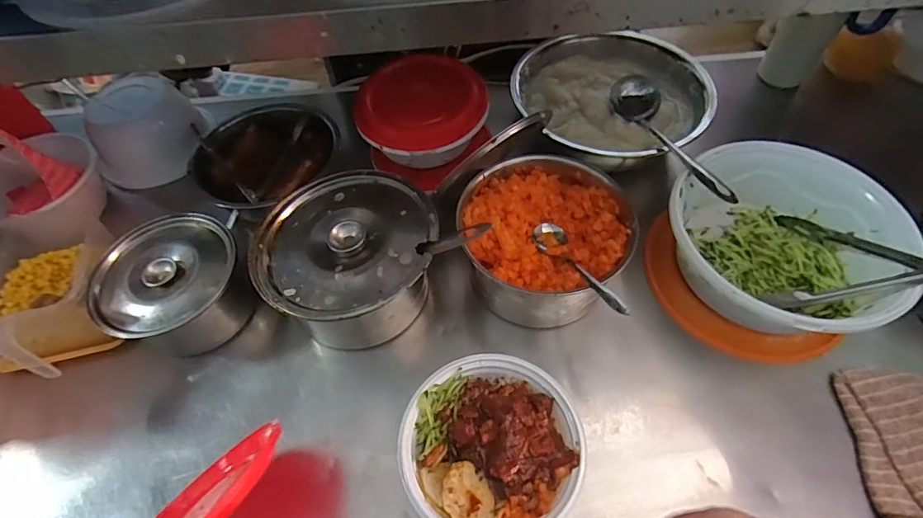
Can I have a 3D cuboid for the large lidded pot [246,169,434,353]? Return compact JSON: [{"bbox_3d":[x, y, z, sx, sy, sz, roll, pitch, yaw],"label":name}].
[{"bbox_3d":[-0.123,0.009,0.552,0.189,0.121,0.184,-1,56,2],"label":"large lidded pot"}]

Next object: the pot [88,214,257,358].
[{"bbox_3d":[-0.320,0.038,0.542,0.153,0.095,0.127,-33,60,-18],"label":"pot"}]

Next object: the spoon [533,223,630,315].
[{"bbox_3d":[0.119,0.009,0.484,0.031,0.023,0.143,-19,38,-10],"label":"spoon"}]

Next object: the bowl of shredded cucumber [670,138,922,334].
[{"bbox_3d":[0.355,-0.013,0.537,0.242,0.107,0.232,-1,56,2],"label":"bowl of shredded cucumber"}]

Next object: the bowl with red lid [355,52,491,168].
[{"bbox_3d":[-0.049,-0.192,0.606,0.160,0.053,0.155,-1,56,2],"label":"bowl with red lid"}]

